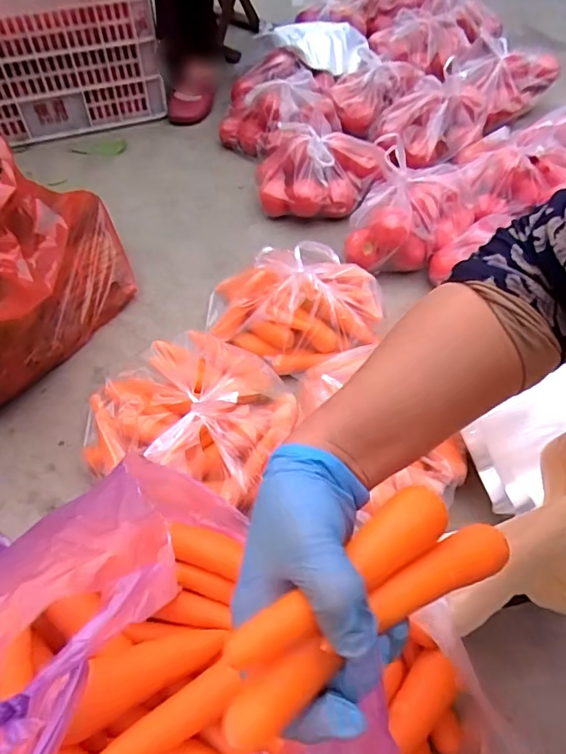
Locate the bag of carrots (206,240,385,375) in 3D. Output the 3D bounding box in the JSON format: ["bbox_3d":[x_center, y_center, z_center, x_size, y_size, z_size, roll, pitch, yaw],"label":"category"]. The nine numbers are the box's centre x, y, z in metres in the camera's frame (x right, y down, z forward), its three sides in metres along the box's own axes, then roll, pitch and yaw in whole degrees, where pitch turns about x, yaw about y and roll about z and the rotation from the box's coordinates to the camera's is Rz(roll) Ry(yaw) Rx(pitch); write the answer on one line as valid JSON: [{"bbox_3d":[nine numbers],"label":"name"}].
[{"bbox_3d":[0.016,-0.111,0.763,0.253,0.113,0.187,-16,56,-13],"label":"bag of carrots"}]

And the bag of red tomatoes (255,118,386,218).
[{"bbox_3d":[0.065,-0.405,0.989,0.226,0.130,0.182,-5,55,-5],"label":"bag of red tomatoes"}]

